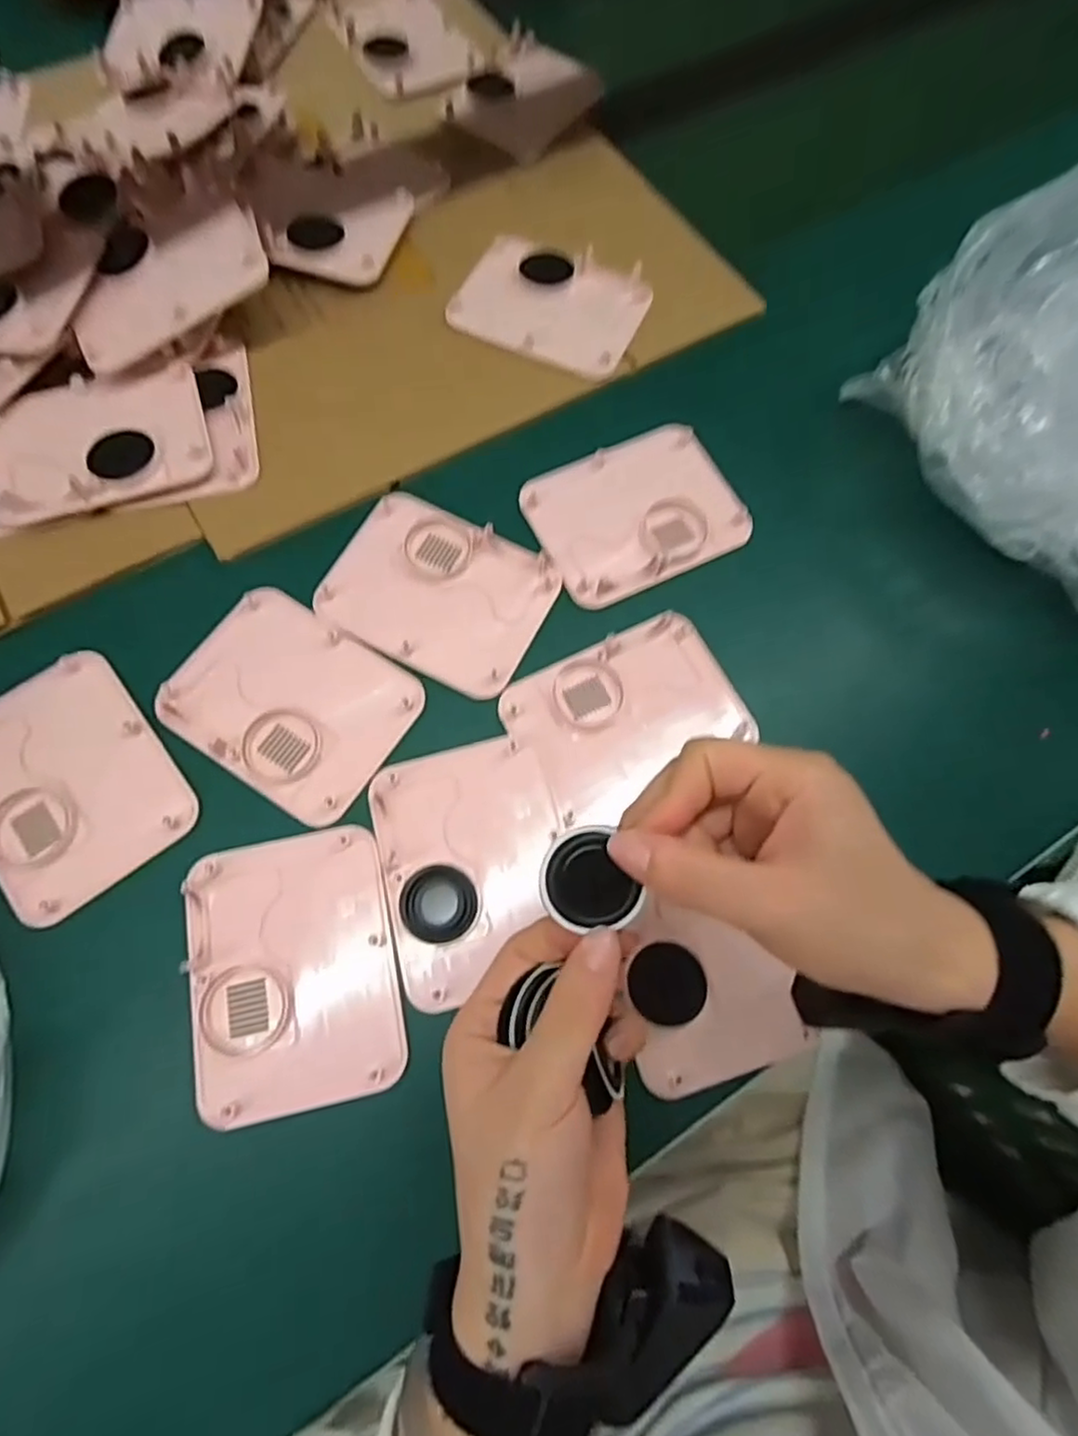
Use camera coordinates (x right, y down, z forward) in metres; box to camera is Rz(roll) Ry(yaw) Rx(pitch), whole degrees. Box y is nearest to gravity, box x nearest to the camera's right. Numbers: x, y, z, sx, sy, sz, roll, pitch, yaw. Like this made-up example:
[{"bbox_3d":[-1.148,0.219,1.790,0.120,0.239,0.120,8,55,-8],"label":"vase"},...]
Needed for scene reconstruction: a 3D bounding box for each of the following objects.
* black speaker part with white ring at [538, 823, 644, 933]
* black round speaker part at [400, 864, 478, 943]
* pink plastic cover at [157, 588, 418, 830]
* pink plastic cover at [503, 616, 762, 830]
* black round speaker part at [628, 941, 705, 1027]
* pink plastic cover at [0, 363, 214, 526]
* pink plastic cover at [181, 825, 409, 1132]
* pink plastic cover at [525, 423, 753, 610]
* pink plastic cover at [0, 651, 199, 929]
[{"bbox_3d":[0.016,0.059,0.235,0.029,0.005,0.037,-28,90,-3],"label":"black speaker part with white ring"},{"bbox_3d":[-0.051,0.094,0.338,0.037,0.005,0.037,1,71,-2],"label":"black round speaker part"},{"bbox_3d":[-0.138,-0.010,0.371,0.123,0.007,0.096,31,73,8],"label":"pink plastic cover"},{"bbox_3d":[0.050,-0.003,0.373,0.125,0.009,0.089,-28,75,-11],"label":"pink plastic cover"},{"bbox_3d":[0.064,0.131,0.332,0.036,0.011,0.037,1,71,-2],"label":"black round speaker part"},{"bbox_3d":[-0.269,-0.171,0.405,0.123,0.014,0.088,-15,75,-8],"label":"pink plastic cover"},{"bbox_3d":[-0.121,0.123,0.328,0.097,0.007,0.126,-12,72,-6],"label":"pink plastic cover"},{"bbox_3d":[0.061,-0.130,0.416,0.123,0.009,0.094,-26,74,-10],"label":"pink plastic cover"},{"bbox_3d":[-0.251,0.032,0.353,0.096,0.010,0.127,-38,77,-13],"label":"pink plastic cover"}]

